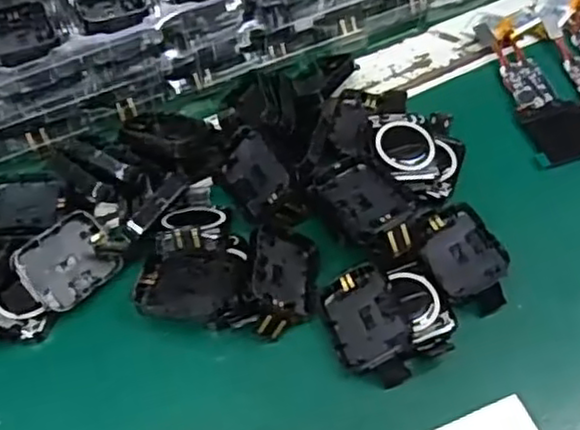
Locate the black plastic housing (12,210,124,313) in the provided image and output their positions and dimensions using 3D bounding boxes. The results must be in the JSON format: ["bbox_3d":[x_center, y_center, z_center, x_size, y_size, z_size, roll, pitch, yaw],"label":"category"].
[{"bbox_3d":[-0.094,0.020,0.297,0.040,0.008,0.032,-43,106,-38],"label":"black plastic housing"}]

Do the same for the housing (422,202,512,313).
[{"bbox_3d":[0.078,0.020,0.309,0.031,0.016,0.048,-14,57,-10],"label":"housing"}]

